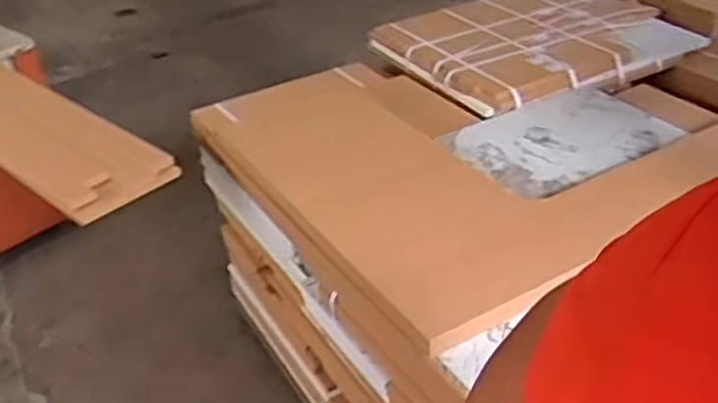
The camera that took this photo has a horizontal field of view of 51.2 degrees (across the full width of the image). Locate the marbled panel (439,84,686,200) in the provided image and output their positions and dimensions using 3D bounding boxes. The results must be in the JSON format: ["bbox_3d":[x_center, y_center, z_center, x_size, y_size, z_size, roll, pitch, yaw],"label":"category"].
[{"bbox_3d":[0.427,-0.143,1.588,0.458,0.022,0.294,-22,38,-25],"label":"marbled panel"}]

